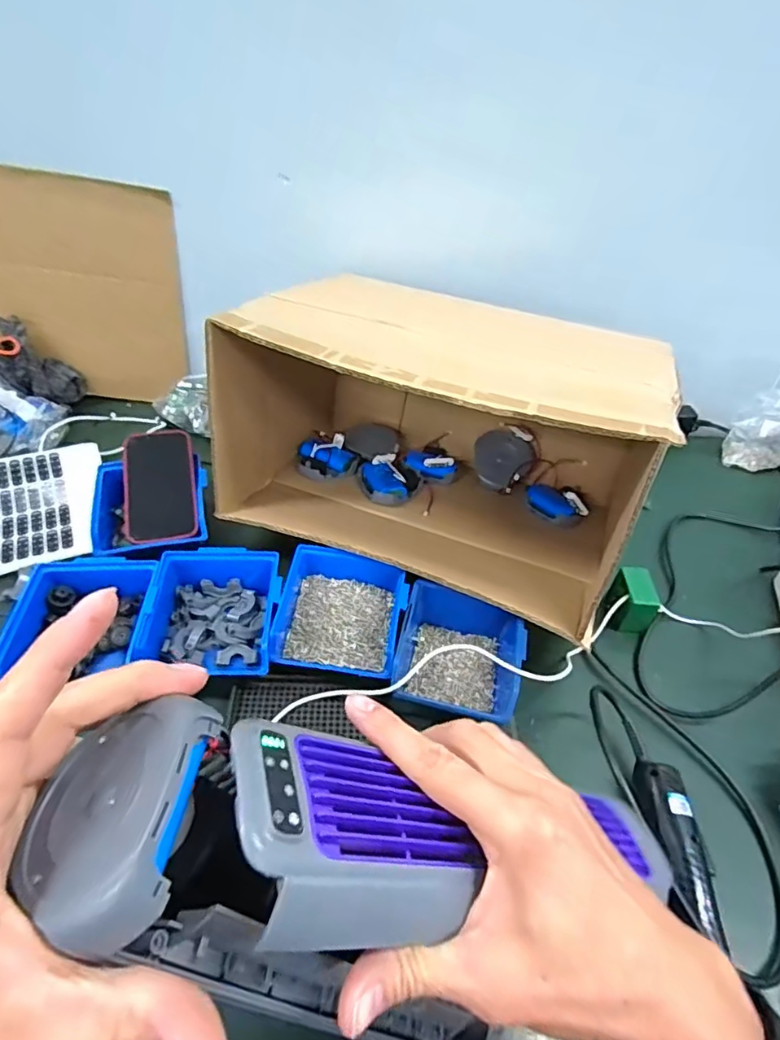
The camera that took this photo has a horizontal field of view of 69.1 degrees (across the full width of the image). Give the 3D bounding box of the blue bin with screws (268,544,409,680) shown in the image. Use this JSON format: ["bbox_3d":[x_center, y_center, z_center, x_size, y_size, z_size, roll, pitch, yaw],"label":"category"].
[{"bbox_3d":[-0.047,0.092,0.566,0.121,0.051,0.131,10,43,4],"label":"blue bin with screws"}]

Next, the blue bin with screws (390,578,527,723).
[{"bbox_3d":[0.066,0.126,0.548,0.114,0.057,0.133,13,43,7],"label":"blue bin with screws"}]

